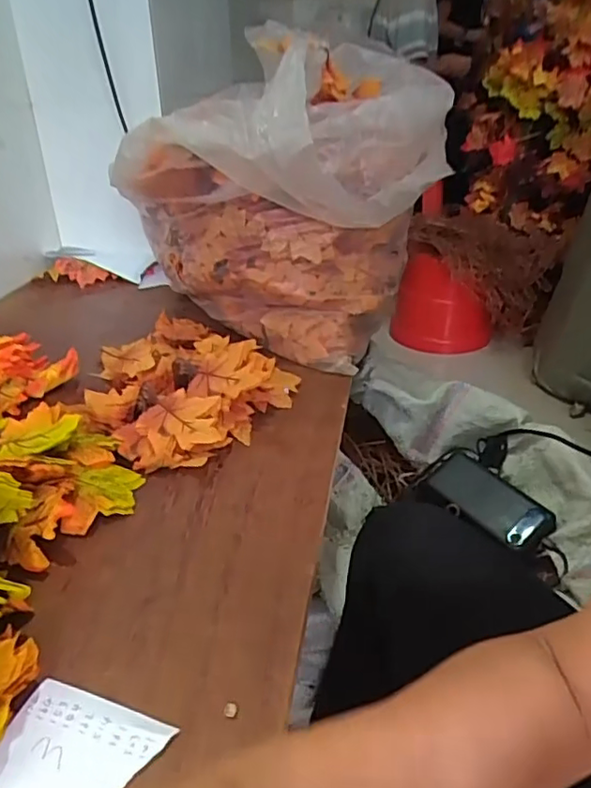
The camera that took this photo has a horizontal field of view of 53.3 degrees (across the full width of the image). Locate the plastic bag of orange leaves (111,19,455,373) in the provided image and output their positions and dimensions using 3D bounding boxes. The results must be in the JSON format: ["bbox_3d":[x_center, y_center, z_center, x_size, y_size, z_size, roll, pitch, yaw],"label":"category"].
[{"bbox_3d":[-0.008,-0.277,0.838,0.359,0.334,0.313,13,32,24],"label":"plastic bag of orange leaves"}]

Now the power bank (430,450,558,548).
[{"bbox_3d":[0.235,0.131,0.742,0.082,0.022,0.166,-16,32,-24],"label":"power bank"}]

